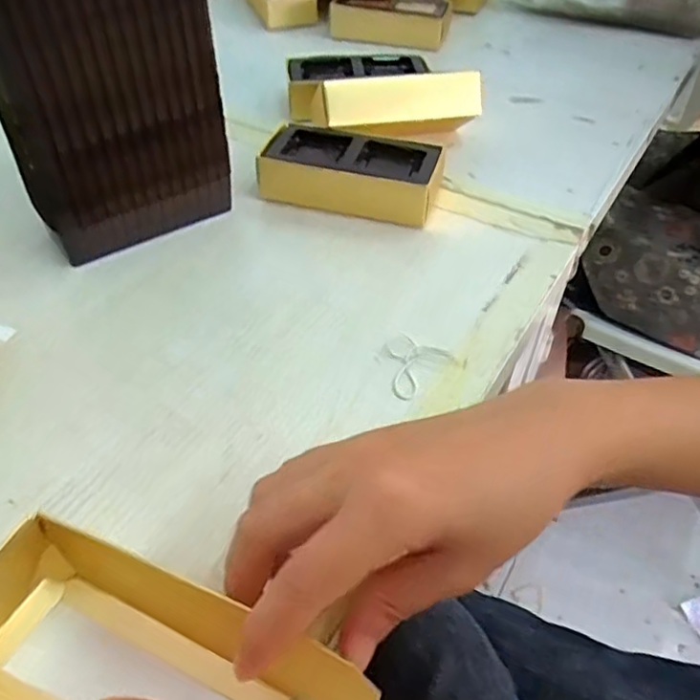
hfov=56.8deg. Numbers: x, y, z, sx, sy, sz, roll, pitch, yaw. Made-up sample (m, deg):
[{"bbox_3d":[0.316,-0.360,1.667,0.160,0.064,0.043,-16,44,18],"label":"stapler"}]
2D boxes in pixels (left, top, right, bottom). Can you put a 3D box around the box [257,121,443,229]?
[{"bbox_3d":[0.002,-0.122,0.444,0.118,0.037,0.059,12,46,11],"label":"box"}]

